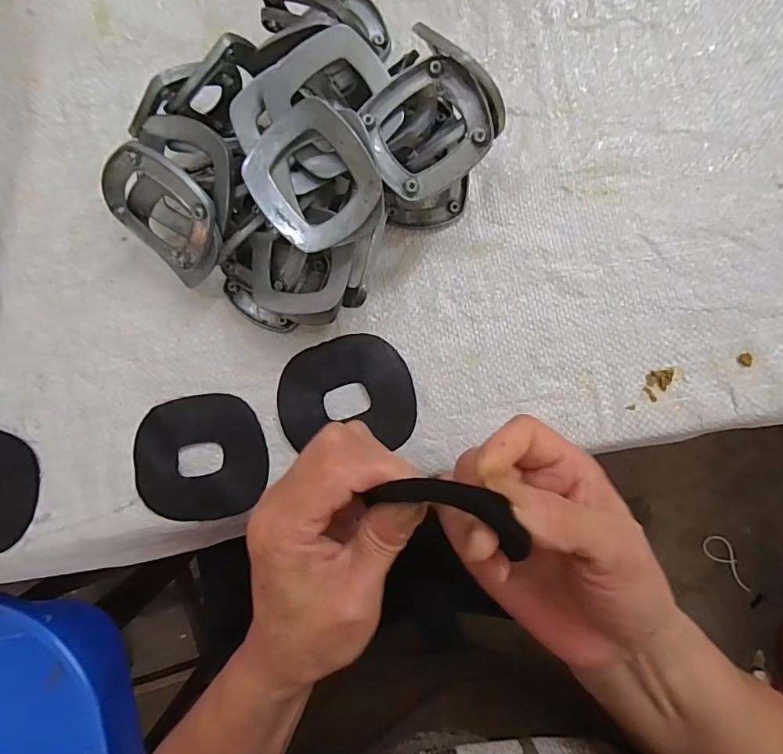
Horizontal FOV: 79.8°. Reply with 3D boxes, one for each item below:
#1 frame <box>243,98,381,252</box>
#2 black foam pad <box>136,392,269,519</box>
[{"bbox_3d":[-0.040,-0.098,0.226,0.056,0.022,0.065,-36,88,2],"label":"frame"},{"bbox_3d":[-0.118,0.050,0.290,0.079,0.004,0.075,-12,88,3],"label":"black foam pad"}]

